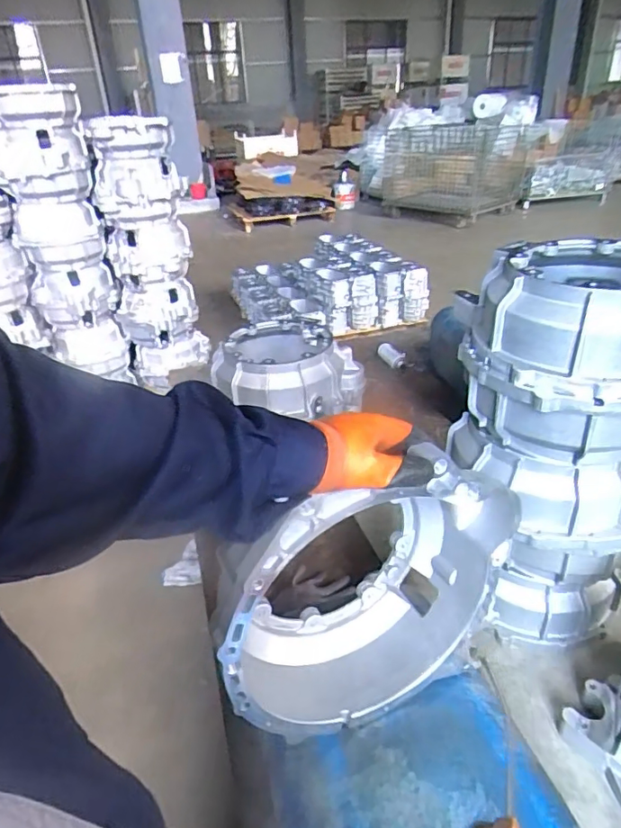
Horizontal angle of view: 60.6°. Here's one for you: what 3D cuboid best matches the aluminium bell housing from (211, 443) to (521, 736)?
[{"bbox_3d":[0.052,0.175,0.587,0.332,0.309,0.124,-16,33,-20],"label":"aluminium bell housing"}]

